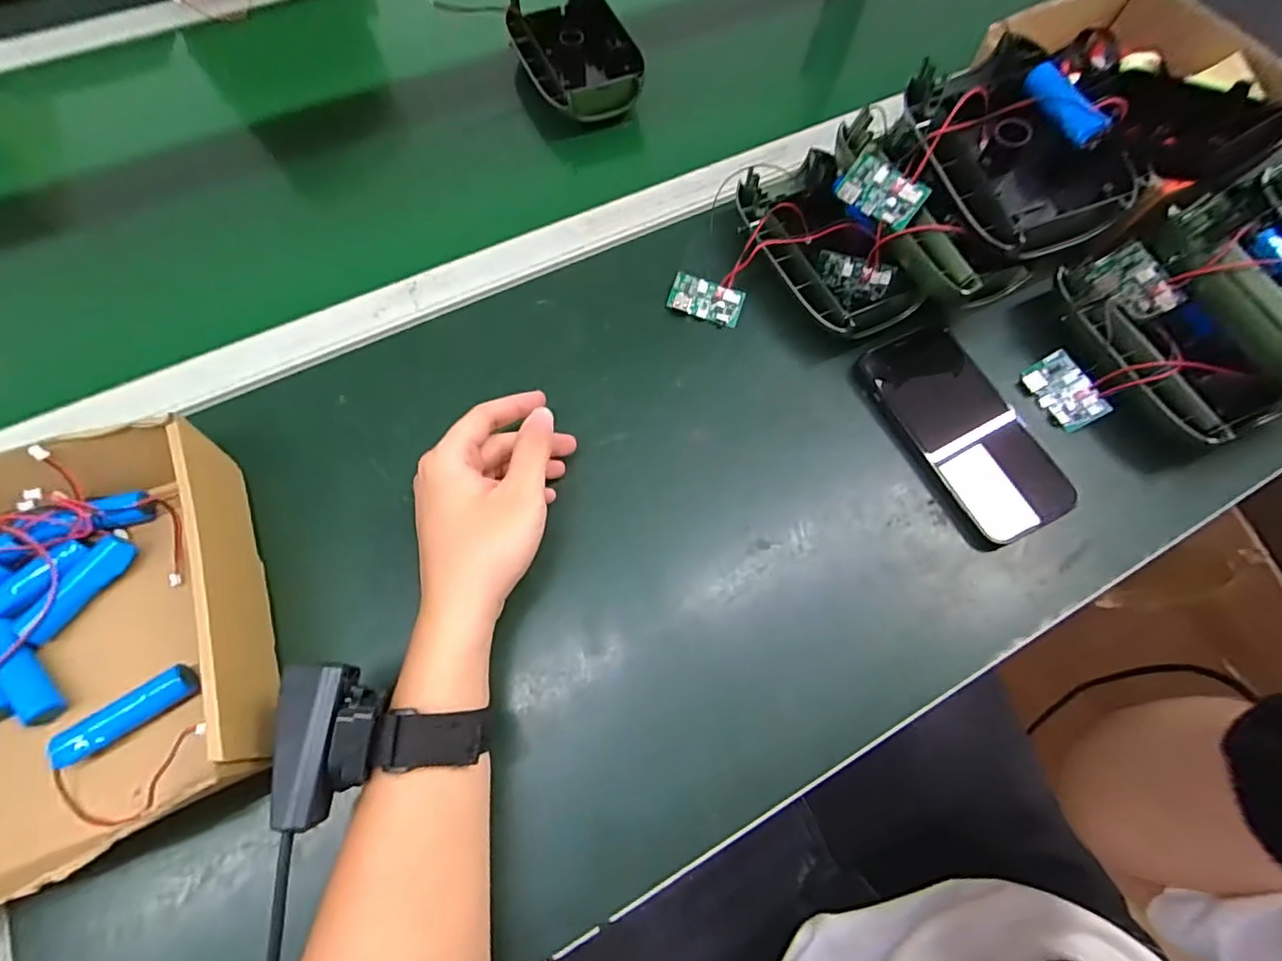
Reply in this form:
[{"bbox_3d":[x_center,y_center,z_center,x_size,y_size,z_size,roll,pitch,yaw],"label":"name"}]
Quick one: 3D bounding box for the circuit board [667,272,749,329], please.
[{"bbox_3d":[0.051,-0.140,0.444,0.055,0.009,0.031,19,69,5],"label":"circuit board"}]

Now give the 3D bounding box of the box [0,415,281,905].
[{"bbox_3d":[-0.322,0.092,0.302,0.208,0.069,0.218,-21,70,-10],"label":"box"}]

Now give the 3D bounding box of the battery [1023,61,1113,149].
[{"bbox_3d":[0.274,-0.245,0.372,0.021,0.016,0.066,-18,70,-9],"label":"battery"}]

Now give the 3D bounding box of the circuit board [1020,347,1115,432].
[{"bbox_3d":[0.305,-0.064,0.415,0.010,0.033,0.056,-4,61,-43],"label":"circuit board"}]

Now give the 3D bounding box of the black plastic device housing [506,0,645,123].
[{"bbox_3d":[-0.057,-0.392,0.530,0.102,0.037,0.147,-26,72,-12],"label":"black plastic device housing"}]

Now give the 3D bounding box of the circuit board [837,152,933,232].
[{"bbox_3d":[0.161,-0.194,0.385,0.054,0.008,0.030,45,115,19],"label":"circuit board"}]

